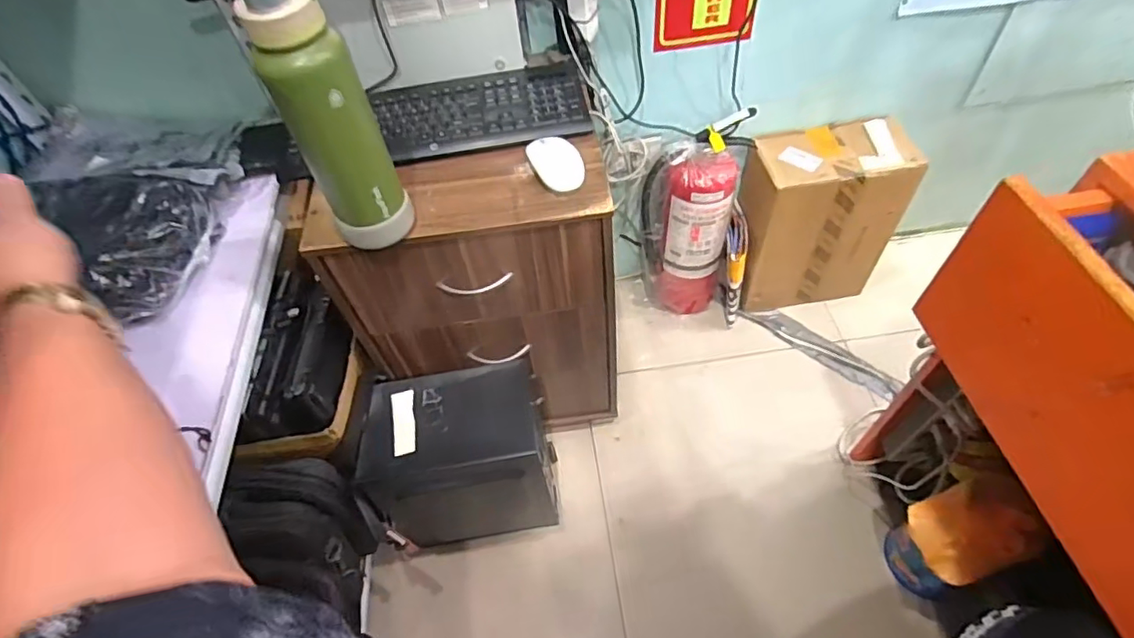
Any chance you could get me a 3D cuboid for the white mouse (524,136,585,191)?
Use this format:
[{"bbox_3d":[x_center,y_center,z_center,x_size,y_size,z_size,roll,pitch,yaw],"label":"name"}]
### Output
[{"bbox_3d":[-0.015,-0.211,0.764,0.057,0.024,0.092,-23,56,-11],"label":"white mouse"}]

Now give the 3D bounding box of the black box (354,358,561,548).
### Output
[{"bbox_3d":[-0.182,0.247,1.029,0.301,0.343,0.204,-9,54,-2],"label":"black box"}]

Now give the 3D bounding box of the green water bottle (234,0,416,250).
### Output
[{"bbox_3d":[-0.247,-0.203,0.609,0.084,0.287,0.069,-12,54,-4],"label":"green water bottle"}]

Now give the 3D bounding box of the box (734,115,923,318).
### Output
[{"bbox_3d":[0.537,-0.215,1.255,0.306,0.362,0.183,-10,54,-2],"label":"box"}]

